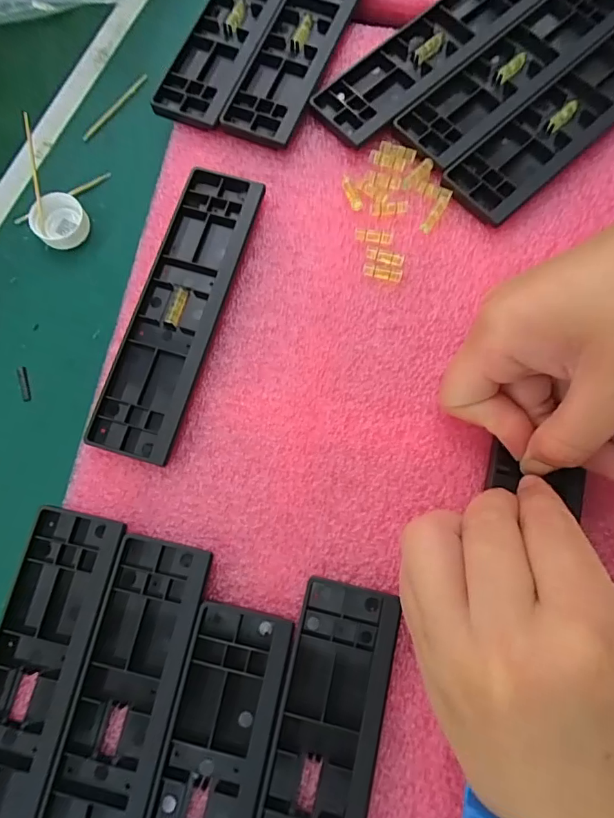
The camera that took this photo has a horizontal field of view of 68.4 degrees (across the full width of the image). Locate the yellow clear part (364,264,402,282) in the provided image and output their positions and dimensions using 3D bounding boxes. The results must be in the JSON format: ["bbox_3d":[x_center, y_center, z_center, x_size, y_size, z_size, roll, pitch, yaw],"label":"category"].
[{"bbox_3d":[0.040,-0.072,0.240,0.020,0.004,0.007,11,77,5],"label":"yellow clear part"}]

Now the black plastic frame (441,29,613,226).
[{"bbox_3d":[0.146,-0.164,0.255,0.159,0.006,0.043,-42,78,-7],"label":"black plastic frame"}]

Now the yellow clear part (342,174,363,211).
[{"bbox_3d":[0.025,-0.119,0.250,0.006,0.006,0.019,-22,78,-3],"label":"yellow clear part"}]

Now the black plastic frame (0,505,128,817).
[{"bbox_3d":[-0.122,0.125,0.197,0.043,0.010,0.156,12,77,5],"label":"black plastic frame"}]

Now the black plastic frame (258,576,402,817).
[{"bbox_3d":[0.005,0.156,0.186,0.043,0.006,0.158,12,77,5],"label":"black plastic frame"}]

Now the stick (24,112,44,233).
[{"bbox_3d":[-0.159,-0.137,0.264,0.004,0.004,0.065,-3,100,1],"label":"stick"}]

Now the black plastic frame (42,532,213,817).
[{"bbox_3d":[-0.081,0.138,0.193,0.043,0.008,0.158,10,77,5],"label":"black plastic frame"}]

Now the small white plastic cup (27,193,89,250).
[{"bbox_3d":[-0.147,-0.112,0.270,0.030,0.013,0.029,-1,77,2],"label":"small white plastic cup"}]

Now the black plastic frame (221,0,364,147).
[{"bbox_3d":[-0.001,-0.226,0.272,0.044,0.009,0.156,21,78,7],"label":"black plastic frame"}]

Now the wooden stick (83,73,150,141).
[{"bbox_3d":[-0.125,-0.197,0.295,0.005,0.004,0.059,39,81,9],"label":"wooden stick"}]

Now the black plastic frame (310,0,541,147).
[{"bbox_3d":[0.073,-0.215,0.267,0.160,0.006,0.046,-42,79,-7],"label":"black plastic frame"}]

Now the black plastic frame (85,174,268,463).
[{"bbox_3d":[-0.067,-0.053,0.236,0.041,0.009,0.159,16,78,6],"label":"black plastic frame"}]

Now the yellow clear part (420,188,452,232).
[{"bbox_3d":[0.070,-0.108,0.246,0.007,0.007,0.025,30,80,8],"label":"yellow clear part"}]

